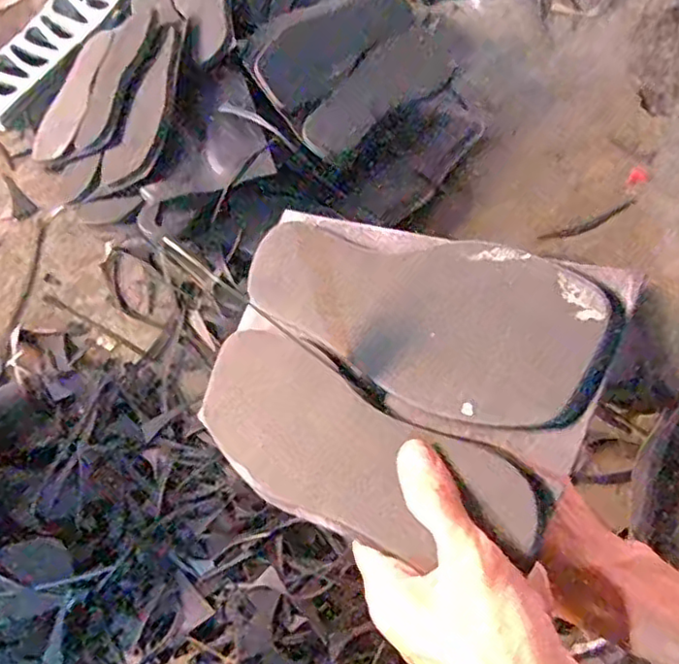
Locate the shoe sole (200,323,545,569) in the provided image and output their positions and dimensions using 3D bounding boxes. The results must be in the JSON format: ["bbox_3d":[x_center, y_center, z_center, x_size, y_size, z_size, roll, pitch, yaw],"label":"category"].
[{"bbox_3d":[-0.004,0.065,0.363,0.239,0.010,0.081,25,86,41],"label":"shoe sole"}]

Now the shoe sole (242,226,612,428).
[{"bbox_3d":[0.029,-0.012,0.368,0.238,0.007,0.086,16,91,42],"label":"shoe sole"}]

